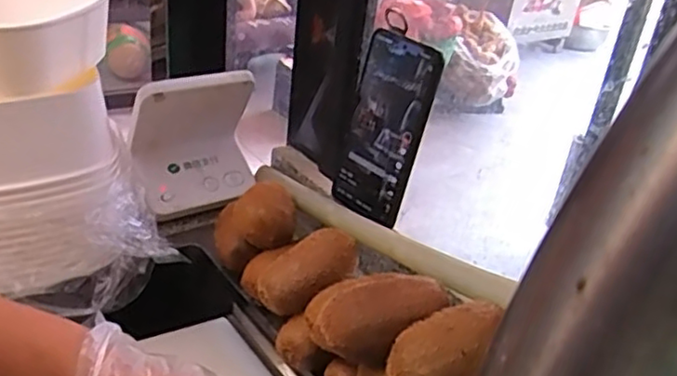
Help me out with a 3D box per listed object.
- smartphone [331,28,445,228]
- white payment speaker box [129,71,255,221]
[{"bbox_3d":[0.038,-0.048,0.566,0.011,0.160,0.085,-7,31,-43],"label":"smartphone"},{"bbox_3d":[-0.138,-0.048,0.633,0.116,0.126,0.059,-10,33,-26],"label":"white payment speaker box"}]

